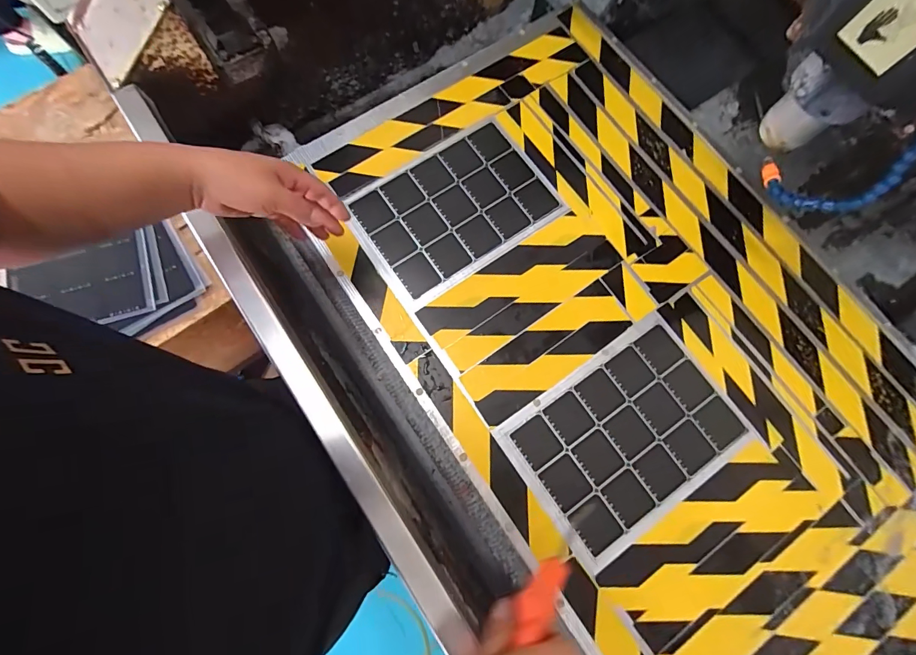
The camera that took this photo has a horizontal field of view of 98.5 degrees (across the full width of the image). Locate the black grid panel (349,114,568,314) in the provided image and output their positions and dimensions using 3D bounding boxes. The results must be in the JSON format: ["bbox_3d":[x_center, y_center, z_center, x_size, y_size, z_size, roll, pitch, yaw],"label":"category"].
[{"bbox_3d":[-0.003,-0.173,0.574,0.269,0.006,0.194,-33,80,-9],"label":"black grid panel"}]

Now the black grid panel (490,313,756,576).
[{"bbox_3d":[0.215,0.137,0.508,0.279,0.005,0.197,-34,80,-9],"label":"black grid panel"}]

